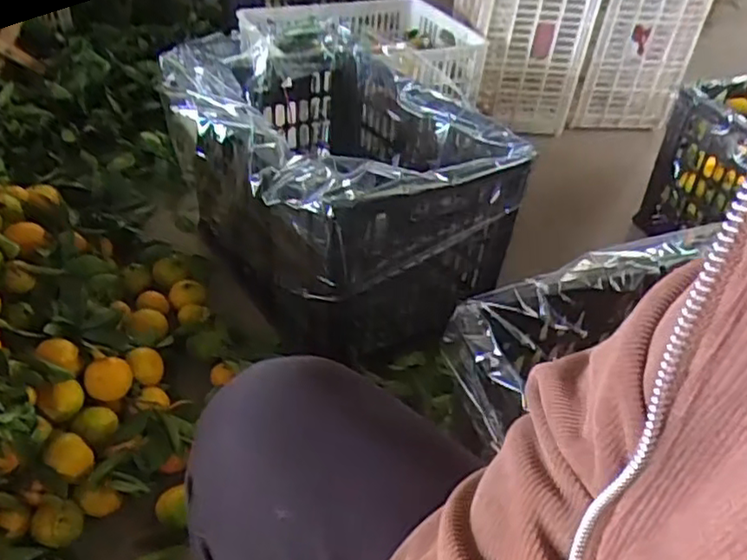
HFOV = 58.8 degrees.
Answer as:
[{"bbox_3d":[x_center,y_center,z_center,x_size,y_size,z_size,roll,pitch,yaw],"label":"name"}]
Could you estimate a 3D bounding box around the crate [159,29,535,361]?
[{"bbox_3d":[-0.075,-0.166,1.057,0.398,0.319,0.498,-19,45,-29],"label":"crate"}]

